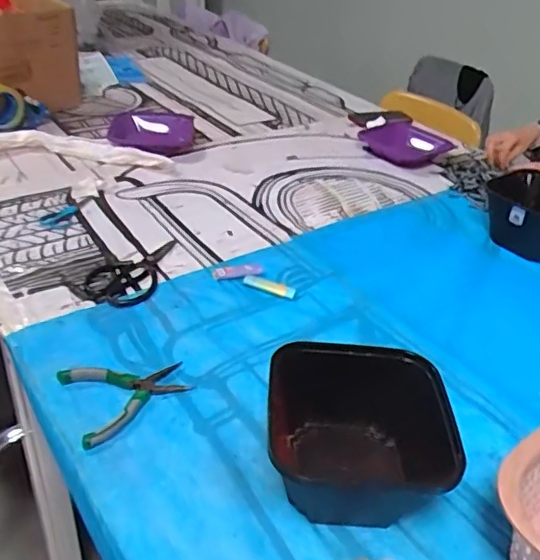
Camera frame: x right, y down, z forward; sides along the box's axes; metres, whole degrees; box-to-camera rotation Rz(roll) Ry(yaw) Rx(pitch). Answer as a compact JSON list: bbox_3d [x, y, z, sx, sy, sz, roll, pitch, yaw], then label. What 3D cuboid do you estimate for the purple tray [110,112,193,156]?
[{"bbox_3d":[-0.311,-0.392,1.552,0.216,0.039,0.332,0,35,-9],"label":"purple tray"}]

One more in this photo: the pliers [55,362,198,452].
[{"bbox_3d":[-0.173,0.138,0.728,0.141,0.021,0.120,-16,38,-26],"label":"pliers"}]

